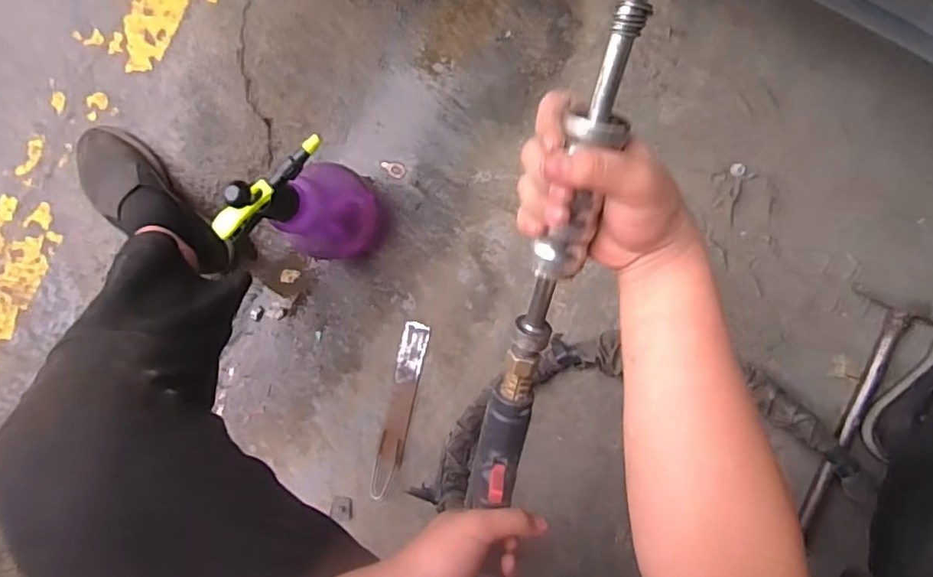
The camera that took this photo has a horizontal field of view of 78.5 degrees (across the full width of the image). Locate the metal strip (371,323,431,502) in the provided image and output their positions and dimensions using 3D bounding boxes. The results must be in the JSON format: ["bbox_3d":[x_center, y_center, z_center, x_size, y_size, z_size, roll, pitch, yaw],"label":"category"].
[{"bbox_3d":[-0.098,0.178,0.835,0.039,0.011,0.258,13,92,11],"label":"metal strip"}]

